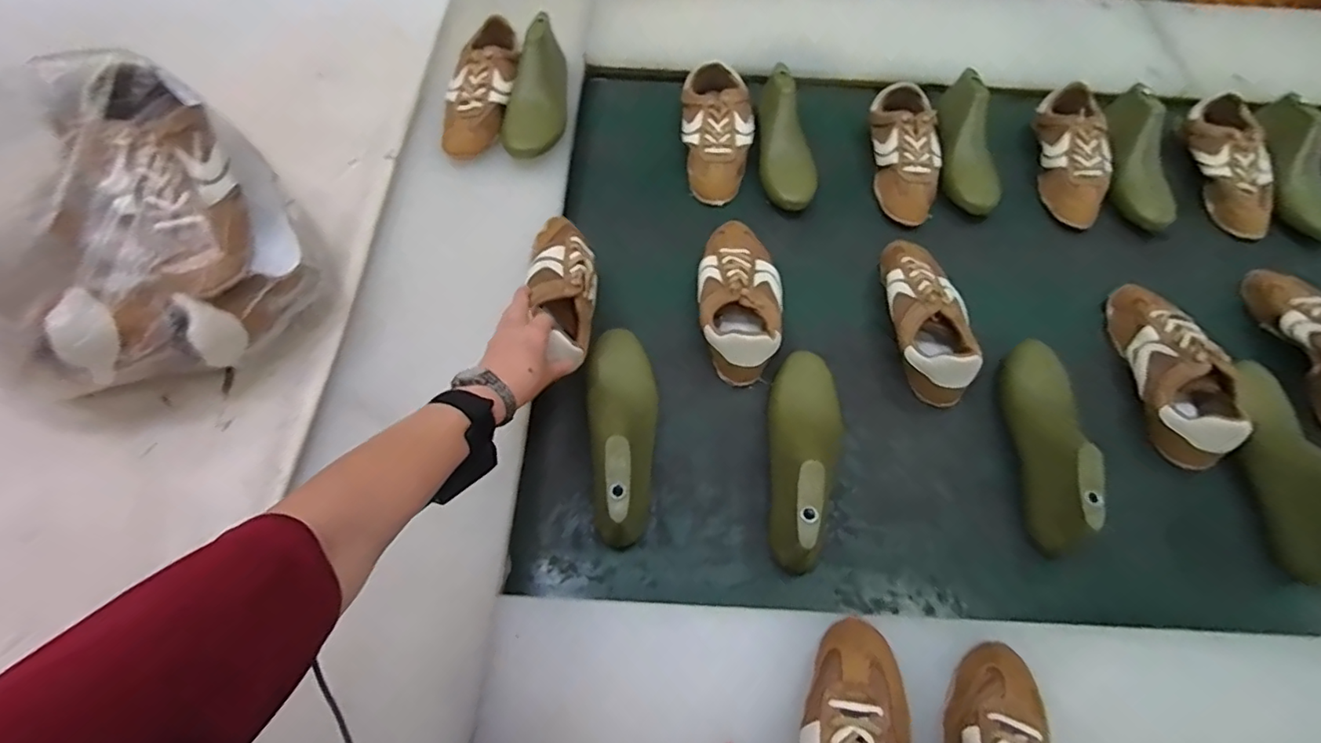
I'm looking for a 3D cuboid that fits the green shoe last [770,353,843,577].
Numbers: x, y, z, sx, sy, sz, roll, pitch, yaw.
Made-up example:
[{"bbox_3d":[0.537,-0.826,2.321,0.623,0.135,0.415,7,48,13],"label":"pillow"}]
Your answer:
[{"bbox_3d":[0.165,0.089,0.624,0.075,0.086,0.237,5,63,1],"label":"green shoe last"}]

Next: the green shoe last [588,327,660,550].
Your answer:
[{"bbox_3d":[-0.043,0.070,0.651,0.077,0.101,0.234,1,48,-2],"label":"green shoe last"}]

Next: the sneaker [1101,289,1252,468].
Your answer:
[{"bbox_3d":[0.633,-0.010,0.706,0.087,0.070,0.249,6,63,2],"label":"sneaker"}]

